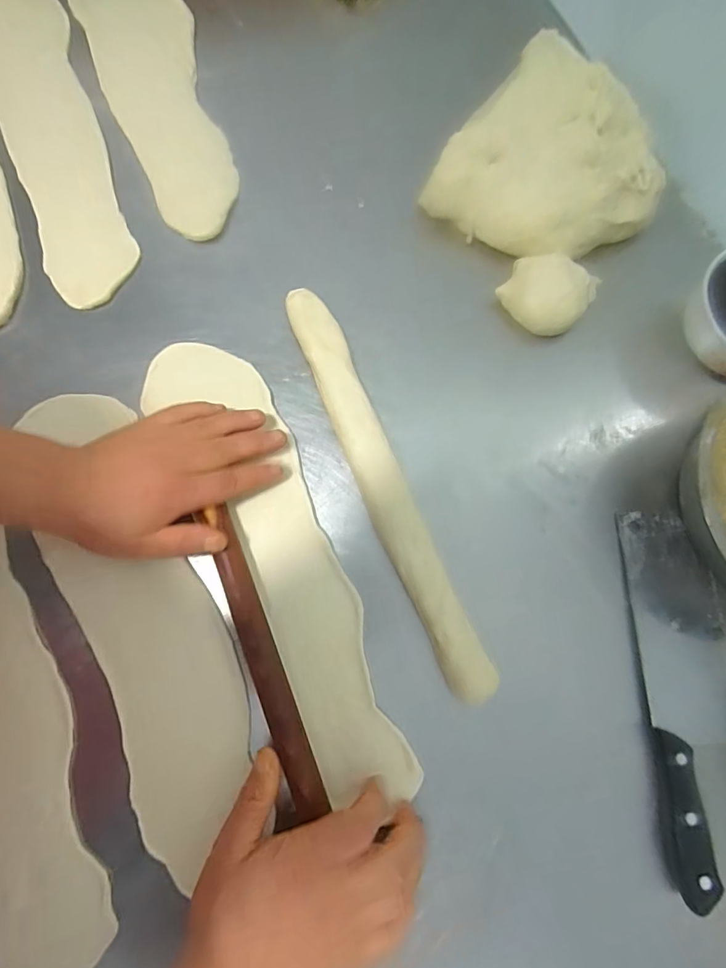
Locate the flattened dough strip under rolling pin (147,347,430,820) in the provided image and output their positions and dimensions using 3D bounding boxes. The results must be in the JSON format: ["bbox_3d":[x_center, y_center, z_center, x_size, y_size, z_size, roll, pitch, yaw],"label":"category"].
[{"bbox_3d":[-0.068,0.053,0.369,0.087,0.011,0.384,-24,79,-6],"label":"flattened dough strip under rolling pin"}]

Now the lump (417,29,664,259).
[{"bbox_3d":[0.165,-0.280,0.417,0.187,0.066,0.154,39,80,7],"label":"lump"}]

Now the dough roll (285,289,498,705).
[{"bbox_3d":[0.015,-0.003,0.378,0.035,0.022,0.351,-22,79,-6],"label":"dough roll"}]

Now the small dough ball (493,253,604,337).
[{"bbox_3d":[0.161,-0.169,0.409,0.071,0.044,0.063,35,79,6],"label":"small dough ball"}]

